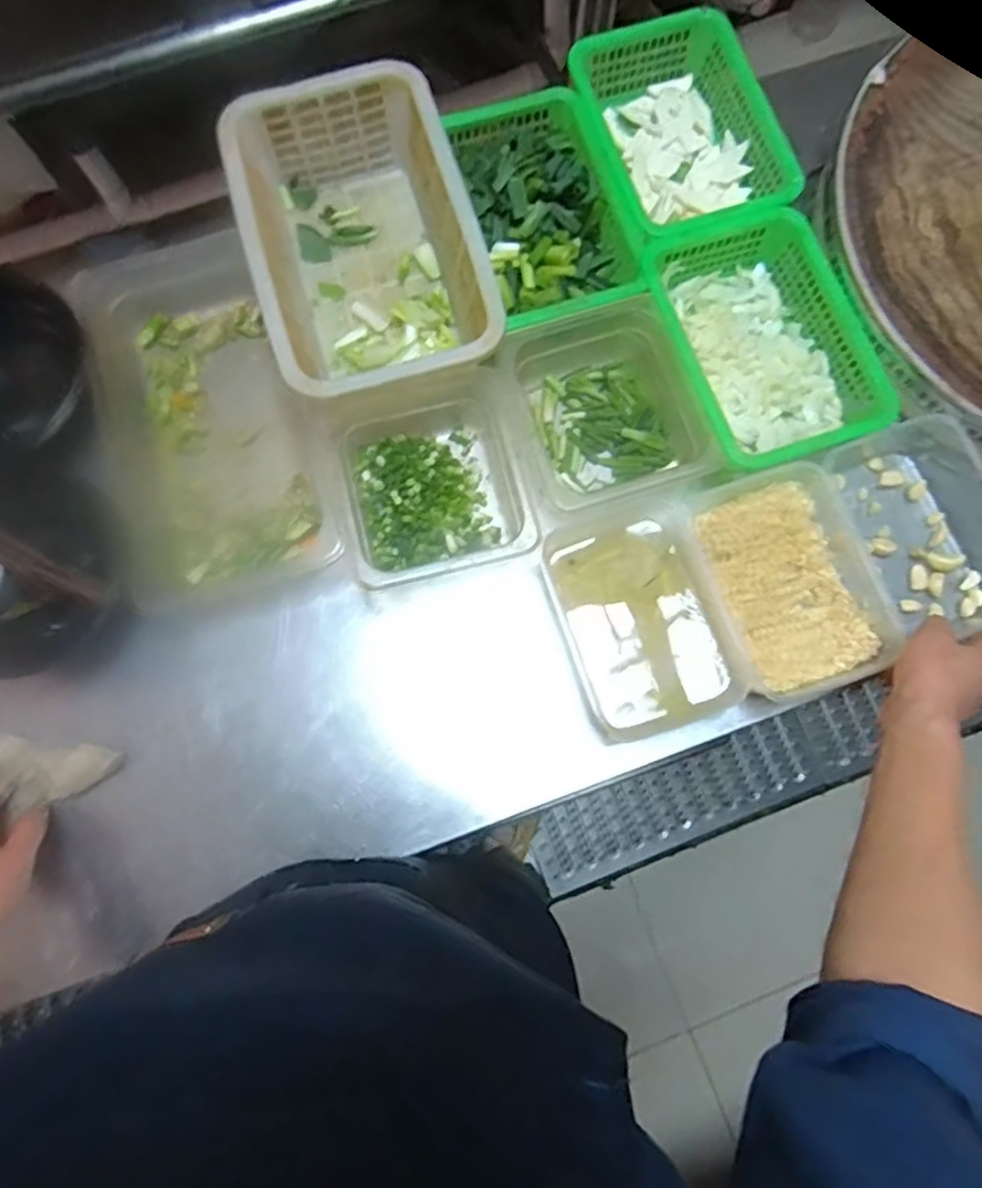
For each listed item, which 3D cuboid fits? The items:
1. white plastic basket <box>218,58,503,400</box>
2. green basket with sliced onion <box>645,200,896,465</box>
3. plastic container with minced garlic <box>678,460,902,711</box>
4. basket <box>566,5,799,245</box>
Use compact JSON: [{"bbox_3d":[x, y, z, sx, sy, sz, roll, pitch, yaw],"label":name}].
[{"bbox_3d":[-0.113,-0.295,0.611,0.185,0.100,0.291,-15,78,-3],"label":"white plastic basket"},{"bbox_3d":[0.233,-0.211,0.616,0.158,0.067,0.224,-24,79,-5],"label":"green basket with sliced onion"},{"bbox_3d":[0.249,-0.009,0.579,0.143,0.048,0.181,-18,79,-3],"label":"plastic container with minced garlic"},{"bbox_3d":[0.173,-0.423,0.653,0.150,0.055,0.215,-20,79,-4],"label":"basket"}]

